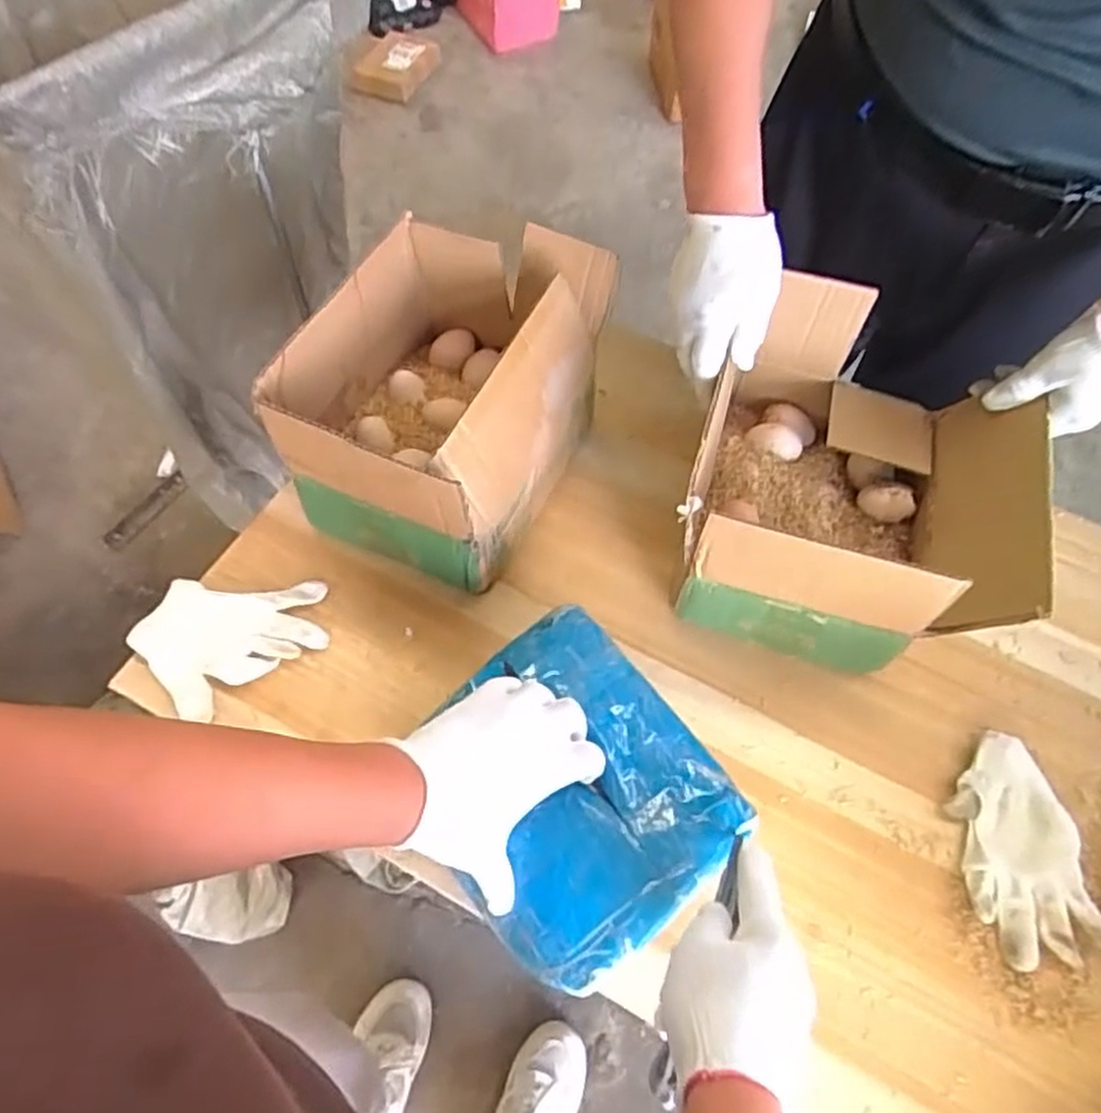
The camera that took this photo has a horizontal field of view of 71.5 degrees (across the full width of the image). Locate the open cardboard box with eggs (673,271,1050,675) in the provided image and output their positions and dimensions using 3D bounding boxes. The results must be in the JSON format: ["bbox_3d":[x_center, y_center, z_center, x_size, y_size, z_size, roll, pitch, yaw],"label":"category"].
[{"bbox_3d":[0.258,-0.062,0.662,0.253,0.170,0.270,17,63,8],"label":"open cardboard box with eggs"}]

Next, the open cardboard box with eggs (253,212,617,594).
[{"bbox_3d":[-0.085,-0.146,0.696,0.213,0.171,0.293,21,64,10],"label":"open cardboard box with eggs"}]

